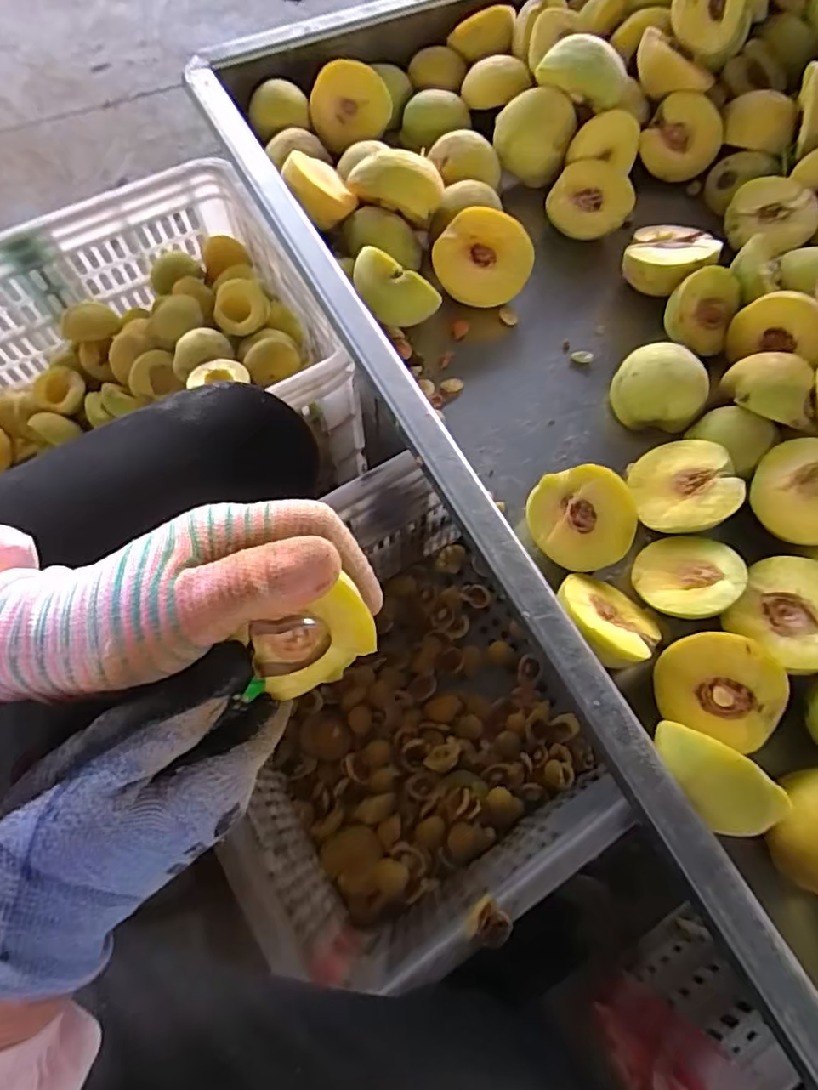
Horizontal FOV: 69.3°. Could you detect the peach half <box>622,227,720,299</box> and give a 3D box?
[{"bbox_3d":[0.195,-0.214,0.447,0.060,0.044,0.061,25,70,9],"label":"peach half"}]

